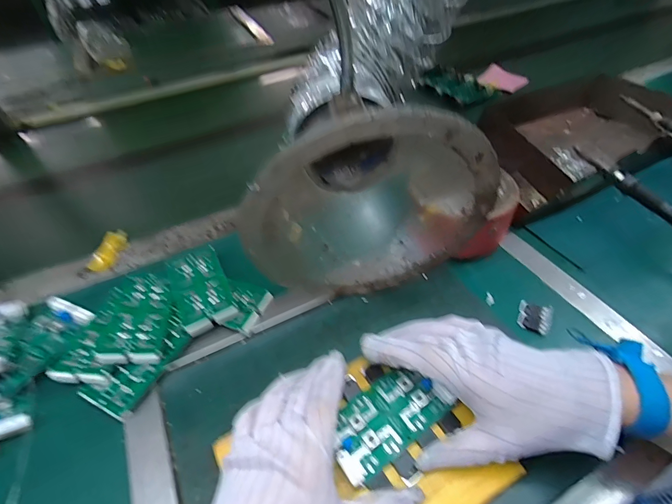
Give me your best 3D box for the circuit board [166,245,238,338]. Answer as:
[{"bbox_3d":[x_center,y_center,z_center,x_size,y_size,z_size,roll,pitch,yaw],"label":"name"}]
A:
[{"bbox_3d":[-0.146,0.040,0.388,0.054,0.017,0.104,-22,51,-17],"label":"circuit board"}]

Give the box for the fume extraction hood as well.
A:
[{"bbox_3d":[0.018,-0.074,0.358,0.210,0.205,0.166,-8,48,-6],"label":"fume extraction hood"}]

